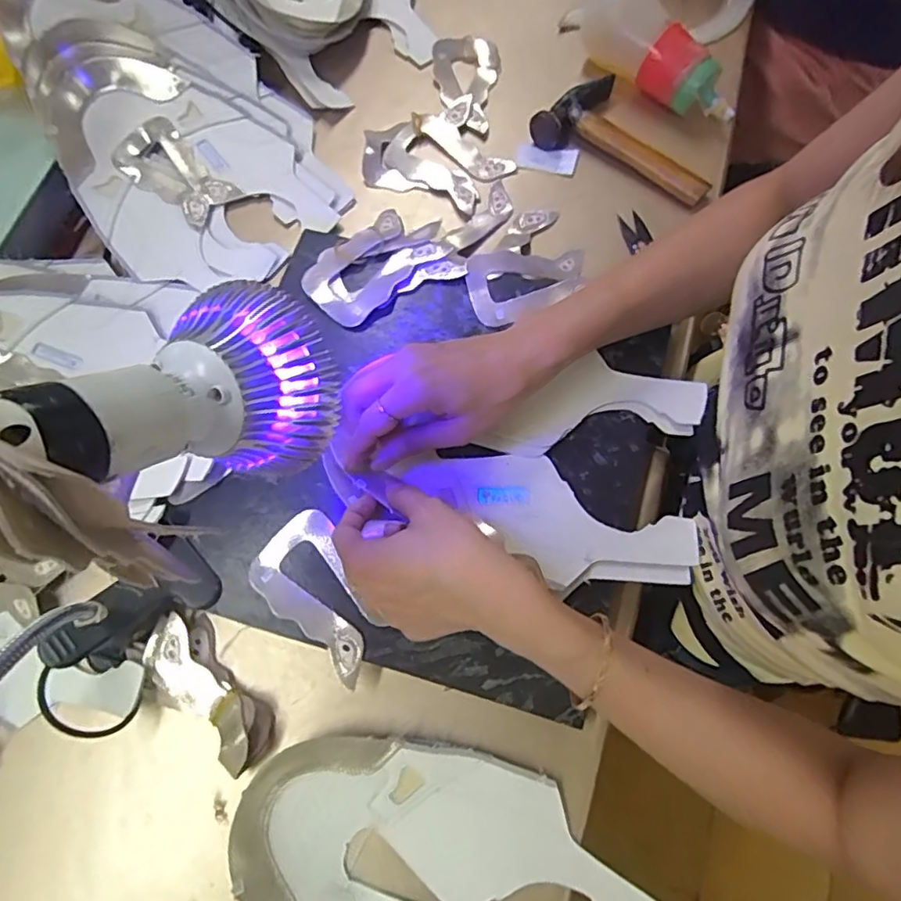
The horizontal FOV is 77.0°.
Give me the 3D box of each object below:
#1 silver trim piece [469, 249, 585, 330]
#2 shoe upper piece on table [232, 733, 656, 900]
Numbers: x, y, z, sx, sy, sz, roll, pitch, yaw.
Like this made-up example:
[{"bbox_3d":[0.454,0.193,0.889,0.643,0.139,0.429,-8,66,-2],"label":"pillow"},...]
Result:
[{"bbox_3d":[0.066,-0.133,0.456,0.101,0.022,0.062,-14,72,-2],"label":"silver trim piece"},{"bbox_3d":[-0.011,0.274,0.338,0.246,0.019,0.172,17,74,8],"label":"shoe upper piece on table"}]

